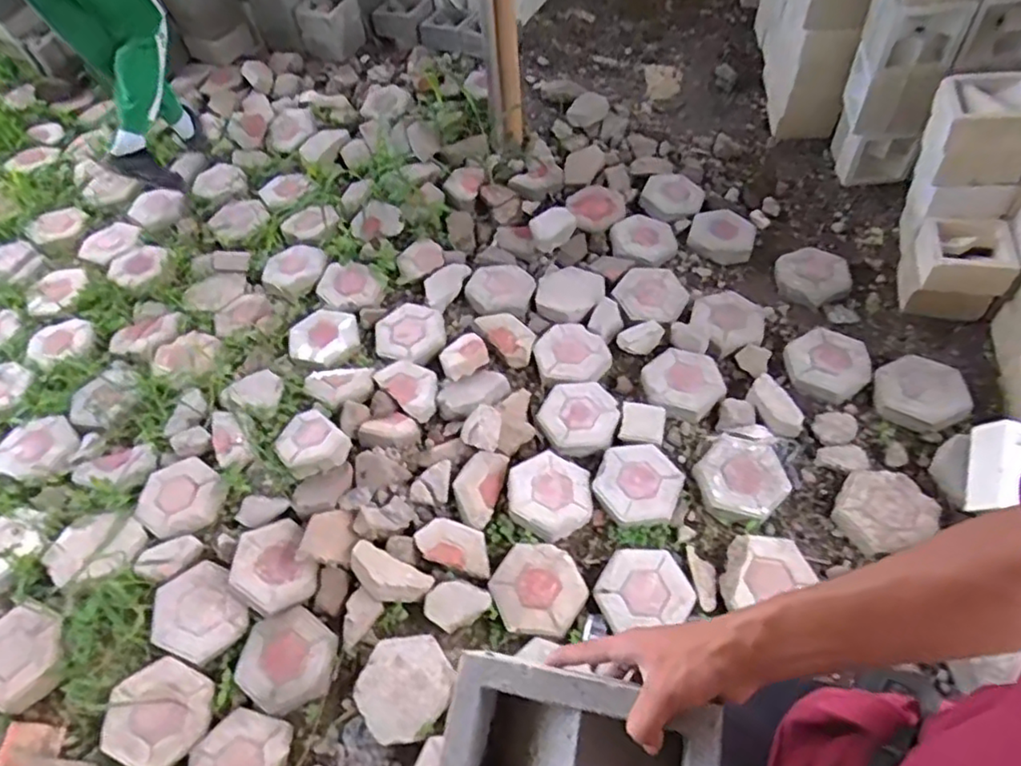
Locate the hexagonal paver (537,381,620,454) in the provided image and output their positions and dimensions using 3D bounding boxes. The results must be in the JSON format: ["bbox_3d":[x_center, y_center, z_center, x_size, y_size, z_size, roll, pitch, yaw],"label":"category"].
[{"bbox_3d":[0.185,0.090,1.701,0.192,0.056,0.217,-26,60,-13],"label":"hexagonal paver"}]

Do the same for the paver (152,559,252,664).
[{"bbox_3d":[-0.713,0.525,1.442,0.181,0.042,0.208,-32,62,-16],"label":"paver"}]

